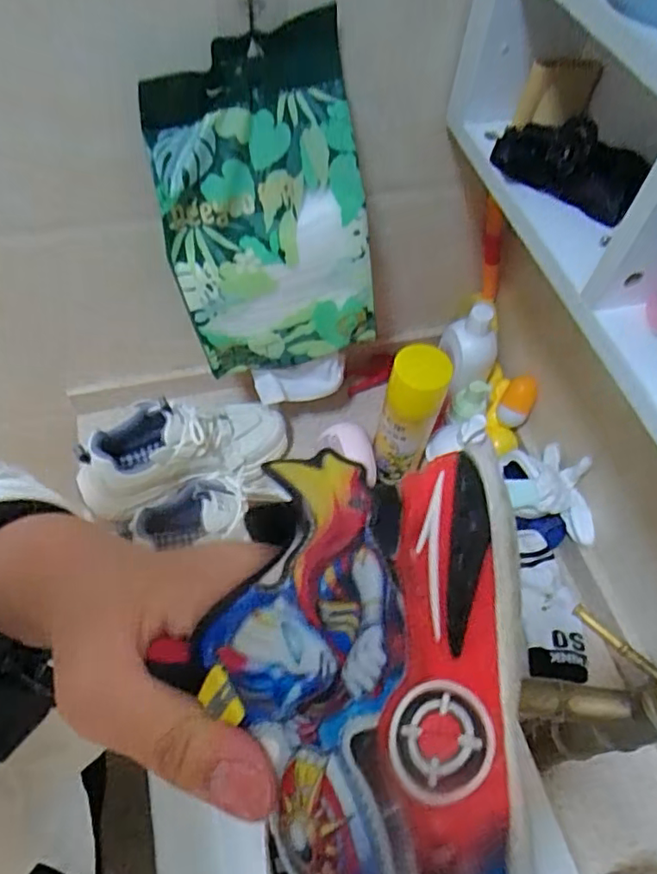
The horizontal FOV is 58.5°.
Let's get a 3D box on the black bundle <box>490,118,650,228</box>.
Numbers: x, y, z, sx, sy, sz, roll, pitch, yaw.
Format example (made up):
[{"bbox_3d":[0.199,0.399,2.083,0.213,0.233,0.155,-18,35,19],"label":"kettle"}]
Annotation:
[{"bbox_3d":[0.202,-0.230,0.496,0.122,0.062,0.030,28,60,13],"label":"black bundle"}]

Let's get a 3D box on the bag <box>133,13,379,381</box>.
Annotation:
[{"bbox_3d":[-0.061,-0.200,0.583,0.194,0.327,0.043,-14,47,-1],"label":"bag"}]

